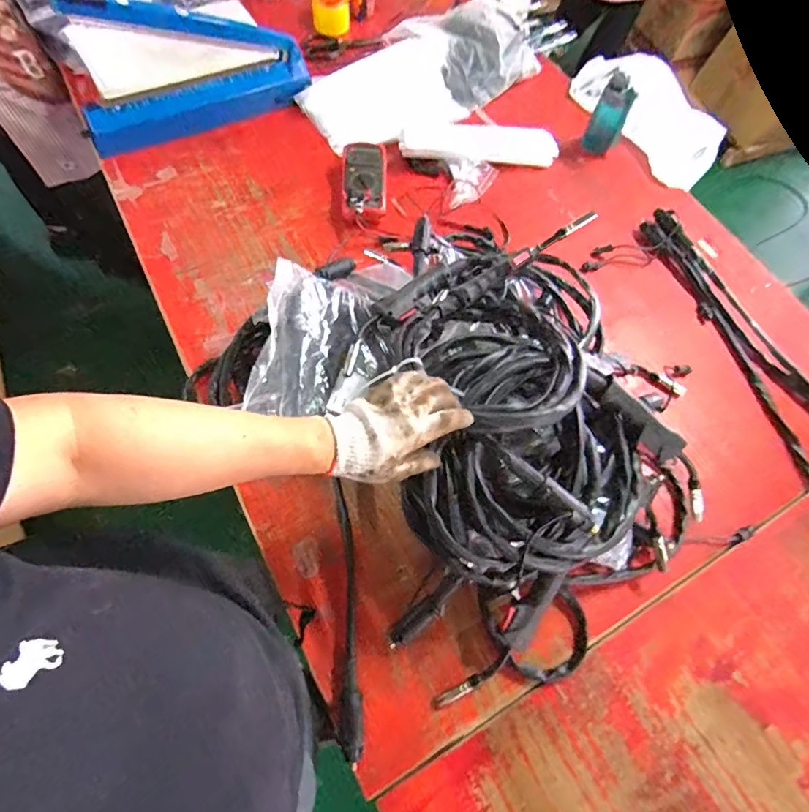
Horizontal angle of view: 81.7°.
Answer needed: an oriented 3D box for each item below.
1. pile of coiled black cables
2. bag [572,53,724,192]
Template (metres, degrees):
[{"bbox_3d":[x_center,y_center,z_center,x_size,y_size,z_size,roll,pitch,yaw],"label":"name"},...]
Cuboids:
[{"bbox_3d":[0.195,0.034,0.709,0.475,0.236,0.662,-10,67,-8],"label":"pile of coiled black cables"},{"bbox_3d":[0.664,-0.768,1.244,0.290,0.076,0.441,-26,74,-7],"label":"bag"}]

